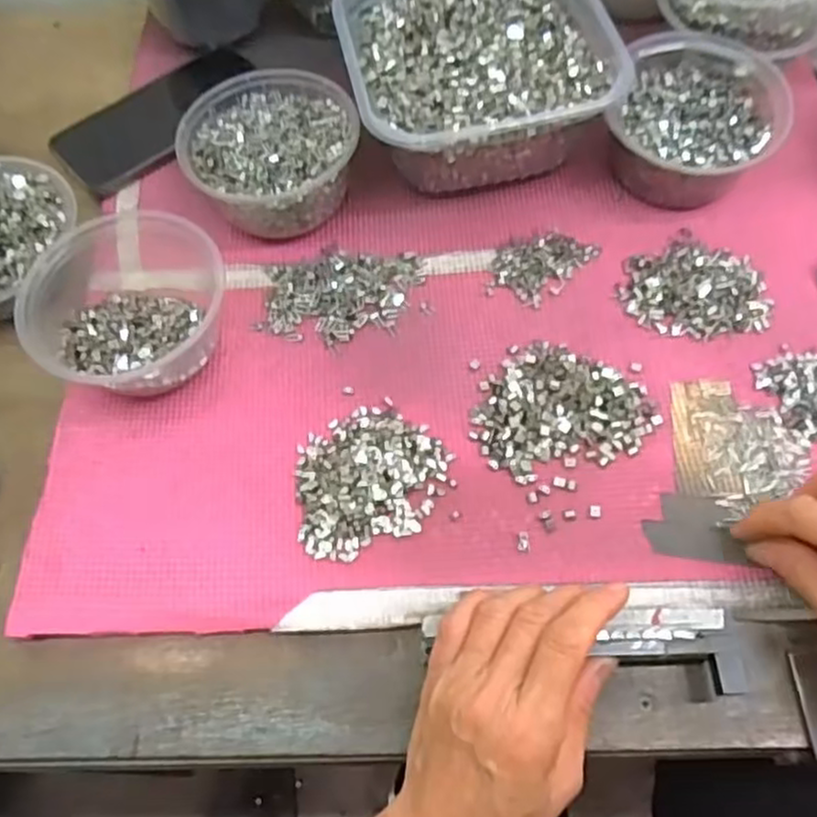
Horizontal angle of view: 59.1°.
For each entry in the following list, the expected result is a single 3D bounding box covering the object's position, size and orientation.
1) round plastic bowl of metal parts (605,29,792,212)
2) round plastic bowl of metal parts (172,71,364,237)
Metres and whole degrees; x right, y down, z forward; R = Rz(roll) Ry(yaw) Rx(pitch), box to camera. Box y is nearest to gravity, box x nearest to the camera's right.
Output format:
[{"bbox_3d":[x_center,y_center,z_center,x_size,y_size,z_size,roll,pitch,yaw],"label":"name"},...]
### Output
[{"bbox_3d":[0.190,-0.190,0.479,0.099,0.060,0.115,19,66,11],"label":"round plastic bowl of metal parts"},{"bbox_3d":[-0.089,-0.167,0.485,0.110,0.056,0.107,-1,64,2],"label":"round plastic bowl of metal parts"}]

